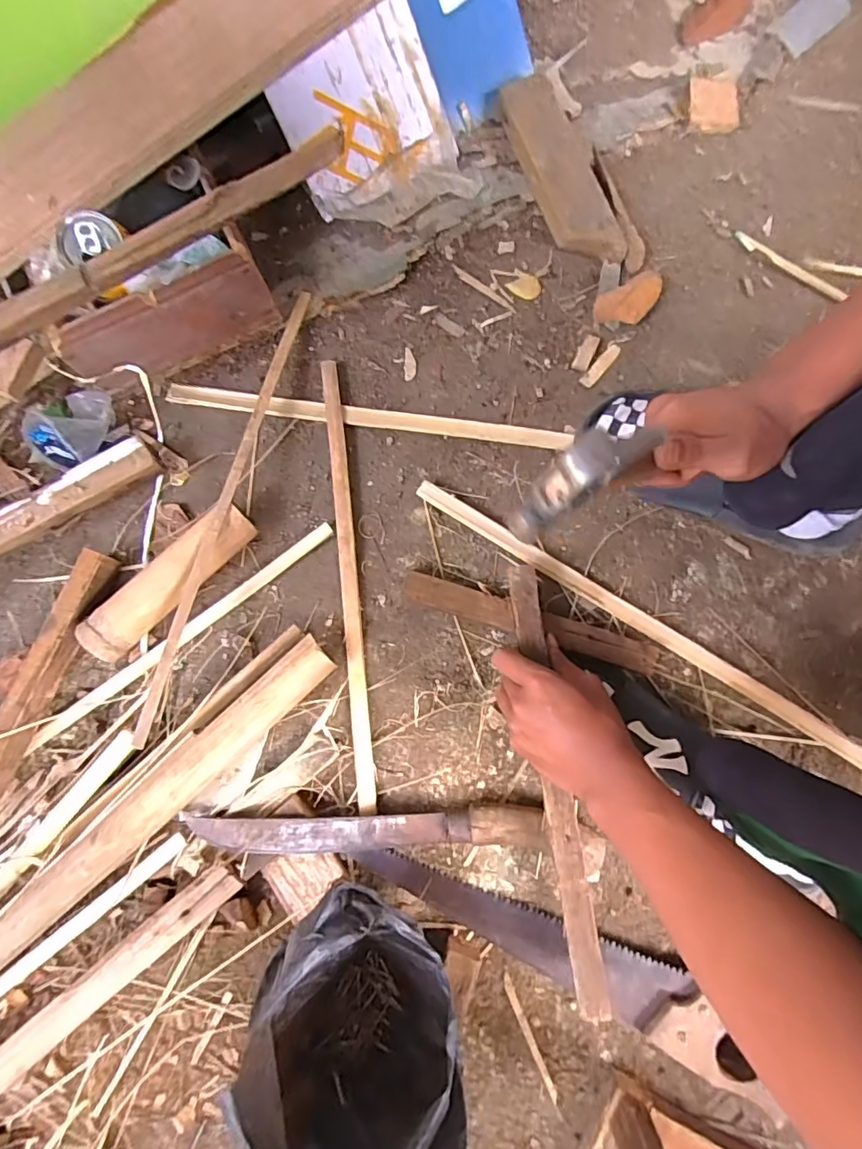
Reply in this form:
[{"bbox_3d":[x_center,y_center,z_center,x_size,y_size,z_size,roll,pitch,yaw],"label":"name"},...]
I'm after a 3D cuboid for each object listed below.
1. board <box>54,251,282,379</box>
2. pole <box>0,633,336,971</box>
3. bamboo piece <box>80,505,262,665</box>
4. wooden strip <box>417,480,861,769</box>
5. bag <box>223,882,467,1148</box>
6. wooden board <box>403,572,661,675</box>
[{"bbox_3d":[-0.254,-0.243,0.525,0.192,0.107,0.020,-29,79,-4],"label":"board"},{"bbox_3d":[-0.350,0.296,0.456,0.680,0.047,0.052,-42,81,-6],"label":"pole"},{"bbox_3d":[-0.248,0.009,0.509,0.185,0.047,0.046,-41,81,-6],"label":"bamboo piece"},{"bbox_3d":[0.196,0.041,0.509,0.482,0.016,0.019,32,82,7],"label":"wooden strip"},{"bbox_3d":[-0.055,0.350,0.377,0.142,0.182,0.210,-7,79,0],"label":"bag"},{"bbox_3d":[0.093,0.044,0.506,0.242,0.025,0.033,17,80,4],"label":"wooden board"}]

